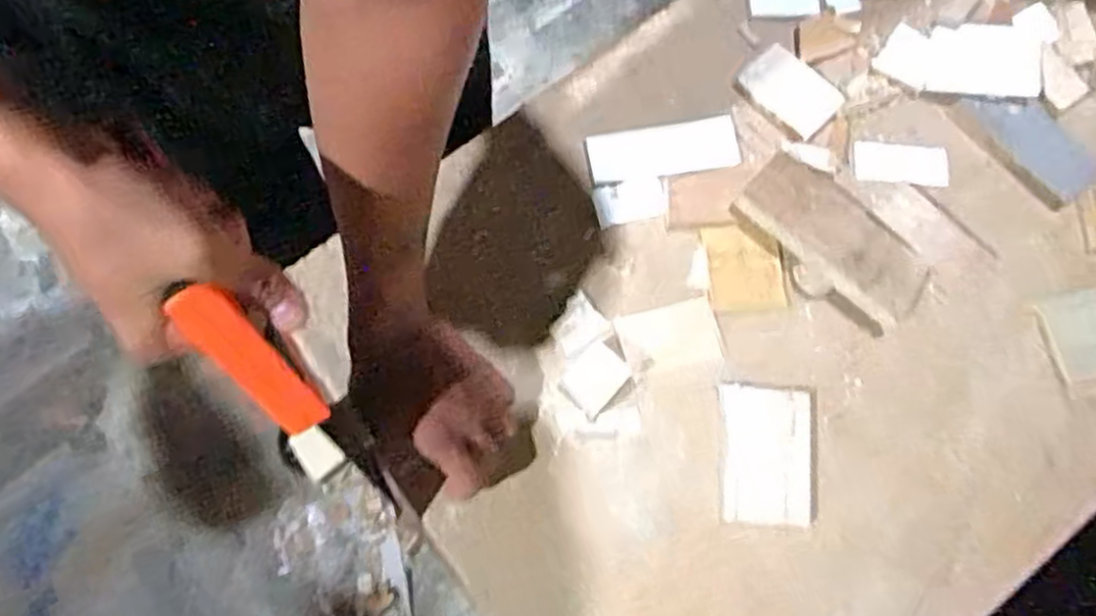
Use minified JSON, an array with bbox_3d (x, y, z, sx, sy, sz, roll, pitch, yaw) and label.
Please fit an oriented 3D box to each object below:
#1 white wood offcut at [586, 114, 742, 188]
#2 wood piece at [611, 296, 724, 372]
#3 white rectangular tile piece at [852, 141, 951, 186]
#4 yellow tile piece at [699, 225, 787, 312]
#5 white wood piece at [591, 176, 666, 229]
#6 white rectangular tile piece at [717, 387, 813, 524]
[{"bbox_3d":[0.094,-0.131,0.615,0.122,0.006,0.048,-9,75,-2],"label":"white wood offcut"},{"bbox_3d":[0.093,0.023,0.581,0.074,0.004,0.050,-14,75,-3],"label":"wood piece"},{"bbox_3d":[0.294,-0.120,0.623,0.077,0.005,0.037,5,75,2],"label":"white rectangular tile piece"},{"bbox_3d":[0.156,-0.032,0.594,0.059,0.006,0.070,-6,75,-1],"label":"yellow tile piece"},{"bbox_3d":[0.066,-0.087,0.608,0.057,0.006,0.034,-13,75,-3],"label":"white wood piece"},{"bbox_3d":[0.161,0.108,0.553,0.065,0.004,0.098,3,75,2],"label":"white rectangular tile piece"}]

